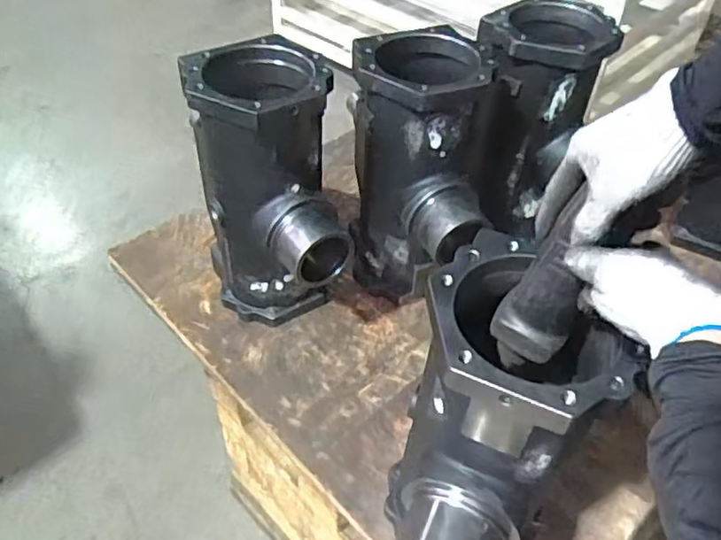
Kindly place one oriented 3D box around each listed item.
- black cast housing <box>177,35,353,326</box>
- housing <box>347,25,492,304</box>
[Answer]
[{"bbox_3d":[-0.134,-0.092,0.948,0.189,0.415,0.264,-15,48,-16],"label":"black cast housing"},{"bbox_3d":[0.079,-0.118,0.984,0.169,0.417,0.239,-2,46,-4],"label":"housing"}]

